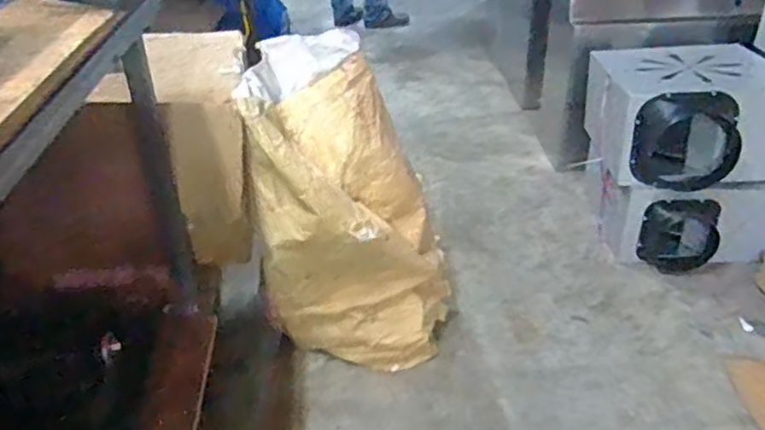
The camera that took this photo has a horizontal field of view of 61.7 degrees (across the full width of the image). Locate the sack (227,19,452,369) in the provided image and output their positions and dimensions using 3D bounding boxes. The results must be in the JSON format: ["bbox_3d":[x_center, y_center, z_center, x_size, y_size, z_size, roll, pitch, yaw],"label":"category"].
[{"bbox_3d":[-0.069,-0.008,1.297,0.382,0.630,0.301,1,32,6],"label":"sack"}]

